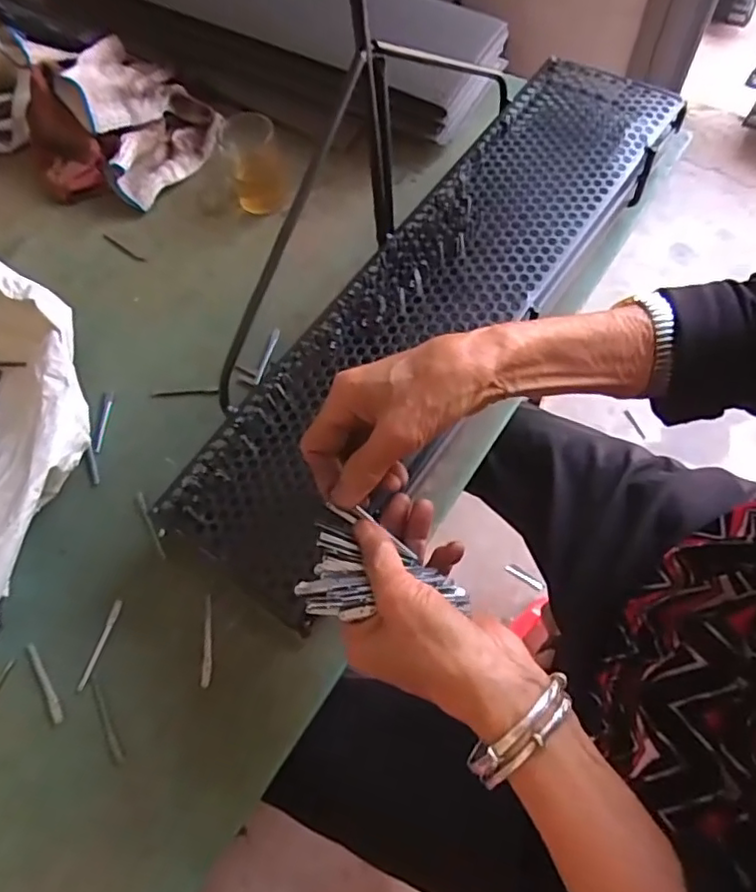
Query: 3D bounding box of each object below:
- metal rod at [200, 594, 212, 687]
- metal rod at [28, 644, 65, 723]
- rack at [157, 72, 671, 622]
[{"bbox_3d":[-0.129,0.146,0.457,0.007,0.006,0.065,-6,65,-1],"label":"metal rod"},{"bbox_3d":[-0.249,0.175,0.451,0.008,0.004,0.065,-31,68,-12],"label":"metal rod"},{"bbox_3d":[0.064,-0.114,0.520,0.162,0.074,0.571,34,74,15],"label":"rack"}]

